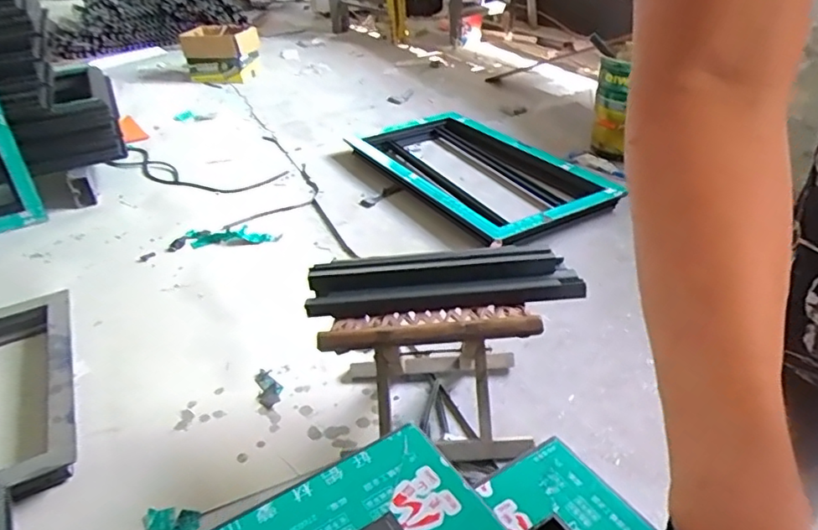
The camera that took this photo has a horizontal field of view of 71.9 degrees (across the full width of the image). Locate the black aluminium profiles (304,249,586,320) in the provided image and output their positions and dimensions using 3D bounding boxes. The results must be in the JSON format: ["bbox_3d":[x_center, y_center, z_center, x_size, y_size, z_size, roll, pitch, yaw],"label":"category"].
[{"bbox_3d":[0.052,0.021,0.896,0.417,0.038,0.128,-4,33,-2],"label":"black aluminium profiles"}]

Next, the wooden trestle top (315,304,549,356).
[{"bbox_3d":[0.027,0.085,0.826,0.309,0.034,0.076,-4,33,1],"label":"wooden trestle top"}]

